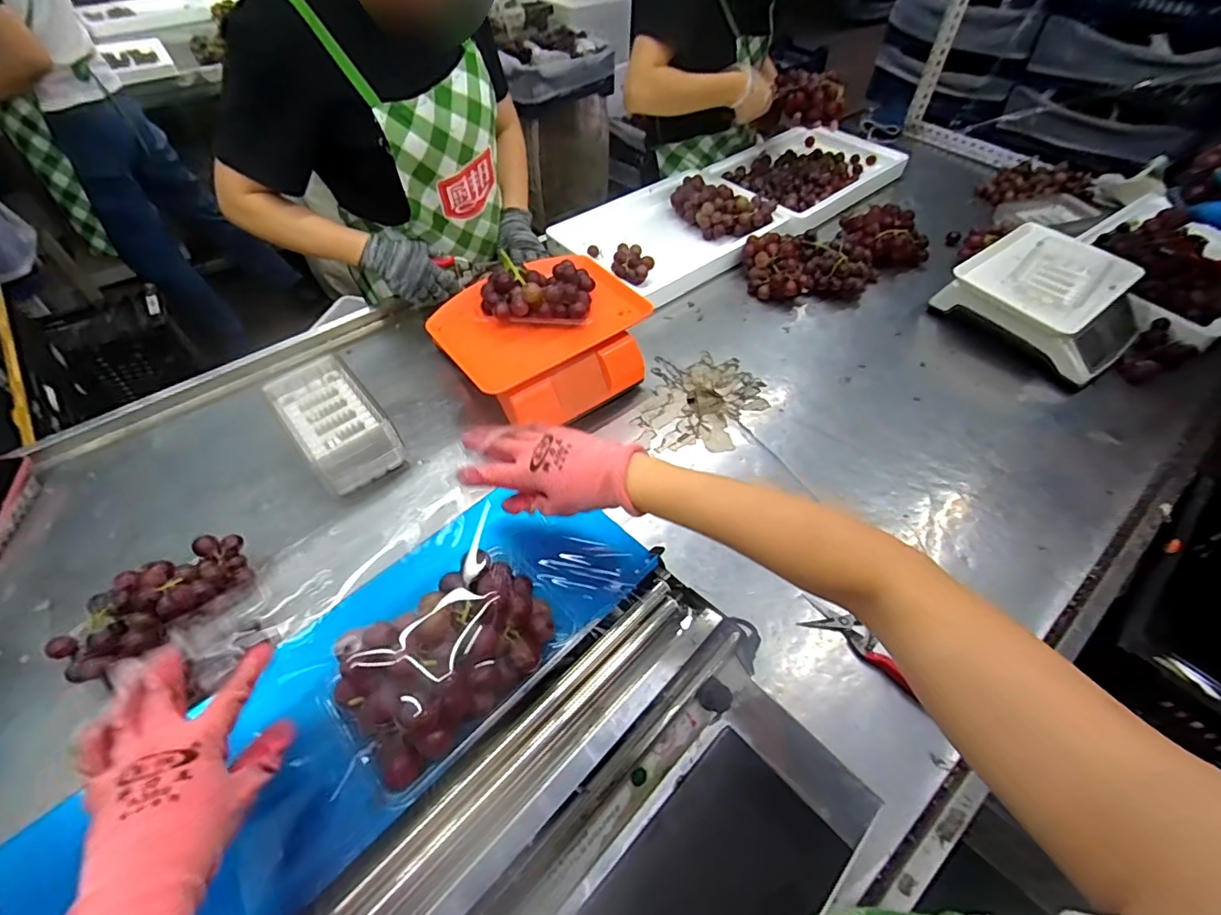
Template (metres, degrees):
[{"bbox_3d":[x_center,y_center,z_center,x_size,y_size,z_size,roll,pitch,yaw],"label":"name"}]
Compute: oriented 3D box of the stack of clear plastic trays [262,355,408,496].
[{"bbox_3d":[-0.391,-0.047,0.757,0.113,0.087,0.195,-33,59,-23],"label":"stack of clear plastic trays"}]

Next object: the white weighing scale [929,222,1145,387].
[{"bbox_3d":[0.784,-0.280,0.943,0.259,0.106,0.289,-33,59,-23],"label":"white weighing scale"}]

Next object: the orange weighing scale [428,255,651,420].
[{"bbox_3d":[-0.088,-0.178,0.813,0.306,0.114,0.199,-30,58,-21],"label":"orange weighing scale"}]

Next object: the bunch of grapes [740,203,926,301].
[{"bbox_3d":[0.465,-0.423,1.088,0.412,0.075,0.205,-29,57,-21],"label":"bunch of grapes"}]

